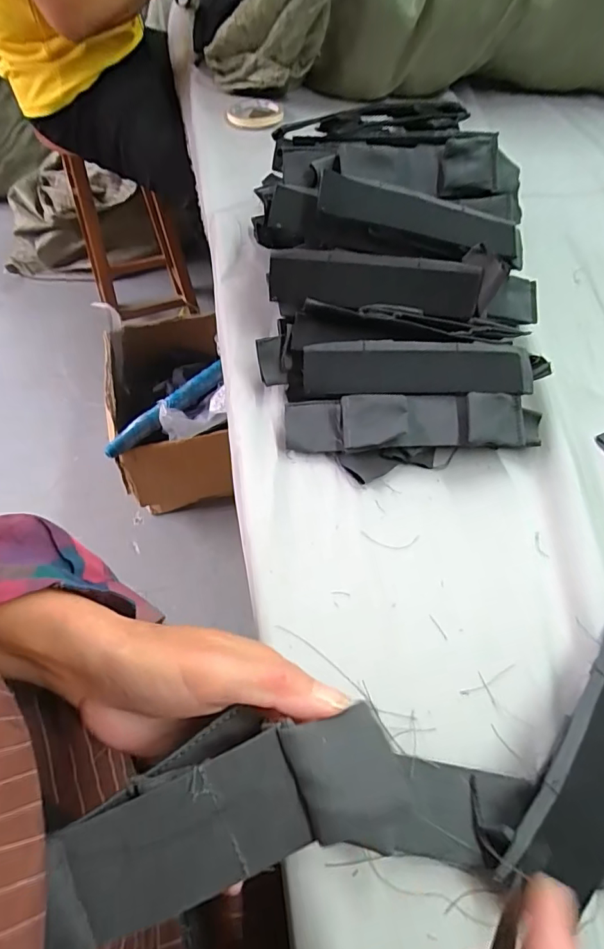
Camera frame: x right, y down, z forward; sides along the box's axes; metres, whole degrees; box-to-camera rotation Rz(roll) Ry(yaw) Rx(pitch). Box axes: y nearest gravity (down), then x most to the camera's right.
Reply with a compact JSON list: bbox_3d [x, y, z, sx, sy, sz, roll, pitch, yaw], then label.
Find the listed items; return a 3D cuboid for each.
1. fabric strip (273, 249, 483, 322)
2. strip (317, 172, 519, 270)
[{"bbox_3d":[0.062,-0.170,0.423,0.183,0.016,0.052,8,81,4],"label":"fabric strip"},{"bbox_3d":[0.109,-0.228,0.423,0.190,0.019,0.048,9,57,-10],"label":"strip"}]

